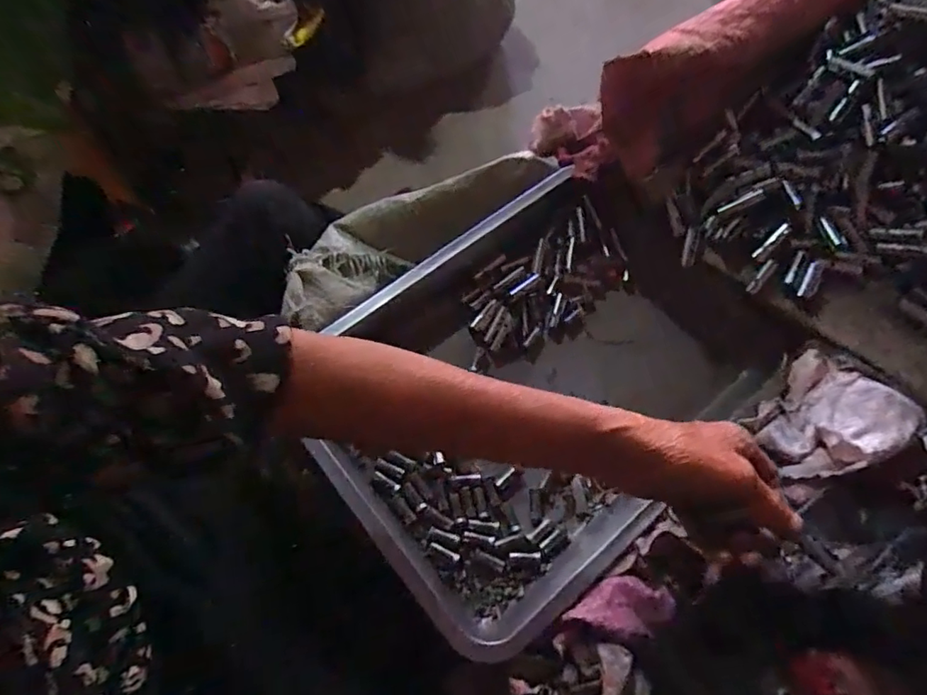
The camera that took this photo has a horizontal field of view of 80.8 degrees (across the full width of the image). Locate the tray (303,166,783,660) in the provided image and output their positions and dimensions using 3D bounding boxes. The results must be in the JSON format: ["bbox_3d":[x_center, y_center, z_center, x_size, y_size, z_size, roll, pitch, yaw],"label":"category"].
[{"bbox_3d":[0.056,0.035,0.469,0.345,0.078,0.280,-39,69,-14],"label":"tray"}]

